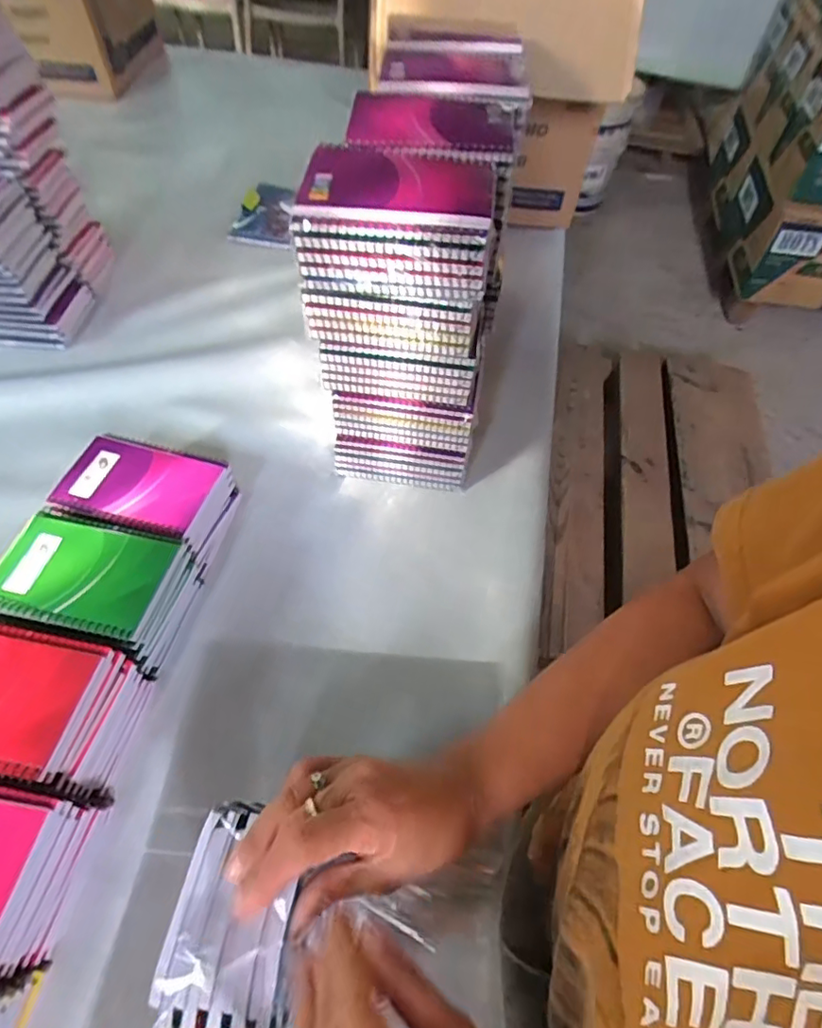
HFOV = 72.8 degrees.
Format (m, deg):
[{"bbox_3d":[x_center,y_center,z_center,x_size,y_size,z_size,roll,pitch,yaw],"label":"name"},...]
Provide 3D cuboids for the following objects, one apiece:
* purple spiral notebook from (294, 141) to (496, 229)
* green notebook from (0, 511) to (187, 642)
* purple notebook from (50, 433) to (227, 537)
[{"bbox_3d":[-0.006,-0.235,0.389,0.129,0.014,0.109,9,57,2],"label":"purple spiral notebook"},{"bbox_3d":[-0.255,0.045,0.432,0.127,0.011,0.086,11,56,4],"label":"green notebook"},{"bbox_3d":[-0.243,-0.027,0.500,0.129,0.009,0.089,11,56,5],"label":"purple notebook"}]

